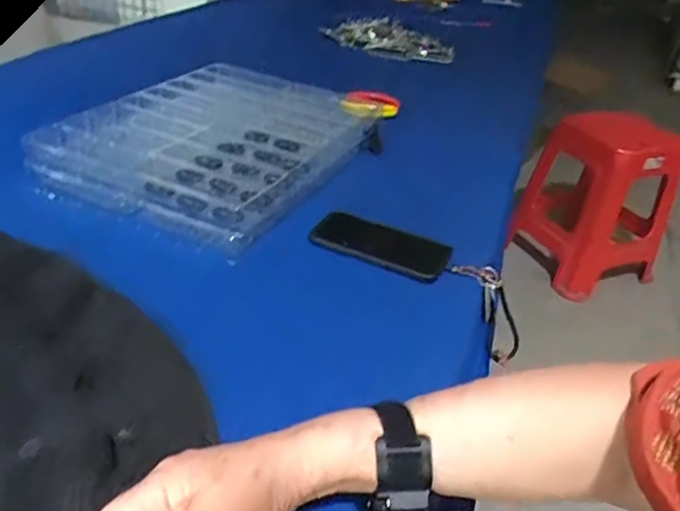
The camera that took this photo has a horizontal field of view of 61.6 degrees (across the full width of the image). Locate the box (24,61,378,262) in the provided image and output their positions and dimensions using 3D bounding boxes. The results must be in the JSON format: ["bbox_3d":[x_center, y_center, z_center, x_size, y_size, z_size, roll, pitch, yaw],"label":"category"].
[{"bbox_3d":[-0.176,-0.185,0.869,0.390,0.050,0.480,16,35,14],"label":"box"}]

